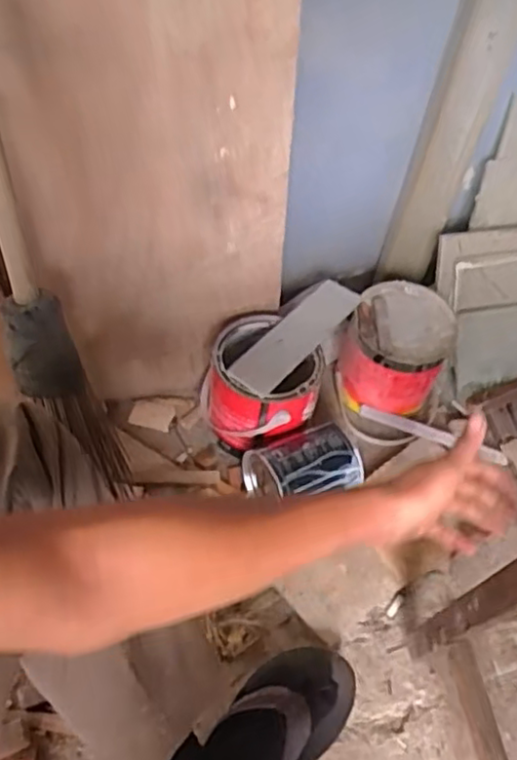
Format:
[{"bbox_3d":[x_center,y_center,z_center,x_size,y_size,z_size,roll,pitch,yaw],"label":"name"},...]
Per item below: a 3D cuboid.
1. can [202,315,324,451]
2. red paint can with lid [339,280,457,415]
[{"bbox_3d":[-0.002,0.014,0.921,0.161,0.131,0.140,40,57,22],"label":"can"},{"bbox_3d":[0.208,-0.046,0.993,0.147,0.143,0.156,4,51,-5],"label":"red paint can with lid"}]

